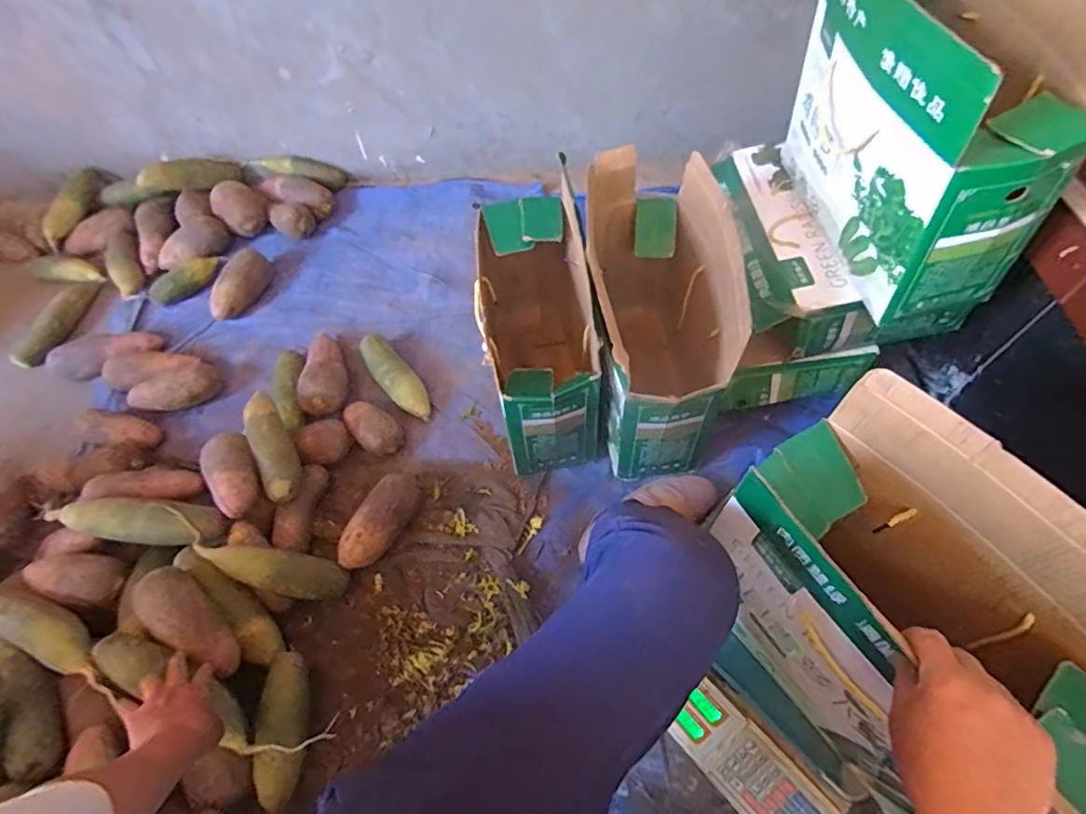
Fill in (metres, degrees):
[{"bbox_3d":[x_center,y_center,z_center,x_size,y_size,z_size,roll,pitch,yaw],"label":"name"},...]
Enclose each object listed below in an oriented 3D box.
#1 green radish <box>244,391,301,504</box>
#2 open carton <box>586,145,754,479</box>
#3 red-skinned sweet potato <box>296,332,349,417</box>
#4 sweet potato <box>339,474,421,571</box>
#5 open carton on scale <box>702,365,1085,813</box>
[{"bbox_3d":[-0.432,0.060,0.881,0.052,0.050,0.198,-27,62,-13],"label":"green radish"},{"bbox_3d":[0.180,-0.139,0.874,0.223,0.368,0.404,3,60,4],"label":"open carton"},{"bbox_3d":[-0.394,-0.062,1.011,0.073,0.068,0.170,-8,60,-2],"label":"red-skinned sweet potato"},{"bbox_3d":[-0.252,0.177,0.866,0.066,0.058,0.169,20,50,14],"label":"sweet potato"},{"bbox_3d":[0.332,0.214,0.541,0.198,0.359,0.342,-37,65,-18],"label":"open carton on scale"}]

